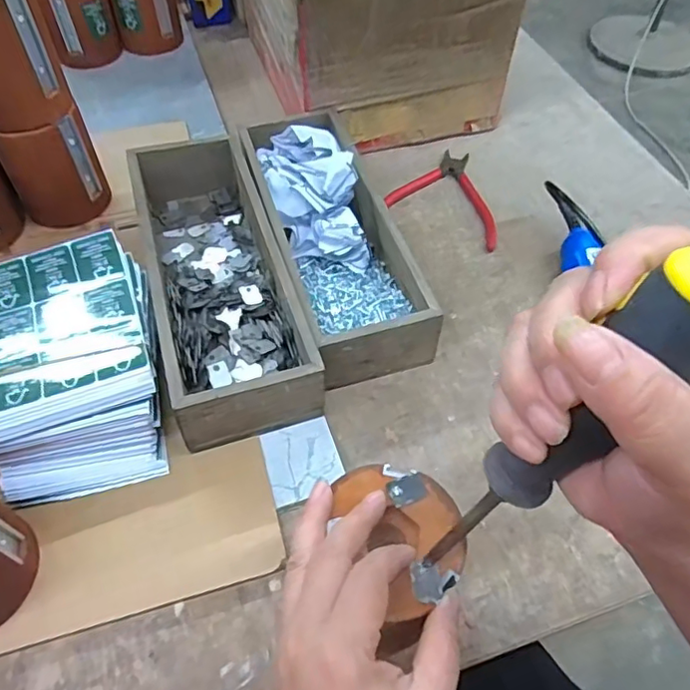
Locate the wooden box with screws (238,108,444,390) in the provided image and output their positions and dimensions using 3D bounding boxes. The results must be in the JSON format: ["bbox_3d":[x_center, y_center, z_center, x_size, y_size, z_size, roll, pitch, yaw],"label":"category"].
[{"bbox_3d":[-0.015,-0.100,0.511,0.102,0.071,0.288,-13,56,-10],"label":"wooden box with screws"}]

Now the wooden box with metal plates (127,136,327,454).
[{"bbox_3d":[-0.108,-0.066,0.481,0.098,0.077,0.305,-15,56,-11],"label":"wooden box with metal plates"}]

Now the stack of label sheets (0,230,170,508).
[{"bbox_3d":[-0.194,0.014,0.418,0.112,0.066,0.178,-13,56,-10],"label":"stack of label sheets"}]

